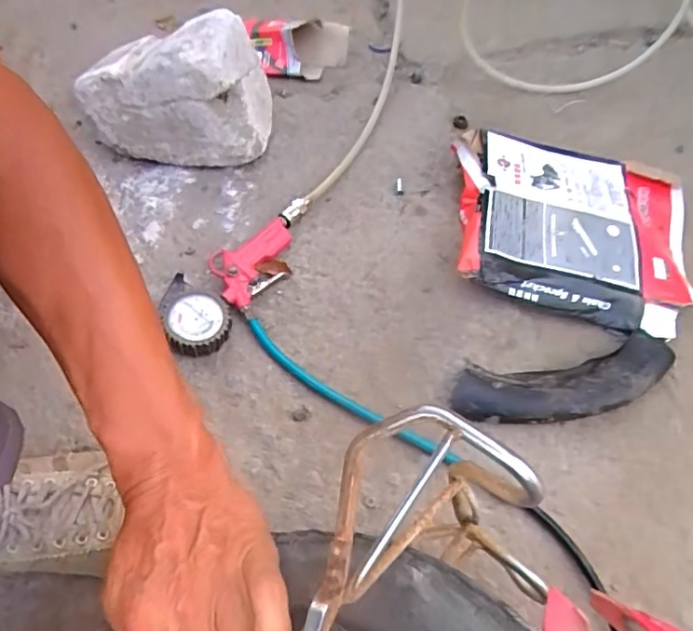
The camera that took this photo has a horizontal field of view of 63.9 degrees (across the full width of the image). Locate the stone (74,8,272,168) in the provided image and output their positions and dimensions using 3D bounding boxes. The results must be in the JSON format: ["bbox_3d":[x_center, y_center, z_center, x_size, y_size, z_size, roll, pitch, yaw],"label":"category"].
[{"bbox_3d":[-0.216,-0.289,0.717,0.226,0.143,0.162,-5,60,-5],"label":"stone"}]

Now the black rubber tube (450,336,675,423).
[{"bbox_3d":[0.238,0.076,0.602,0.253,0.030,0.074,-9,60,-8],"label":"black rubber tube"}]

